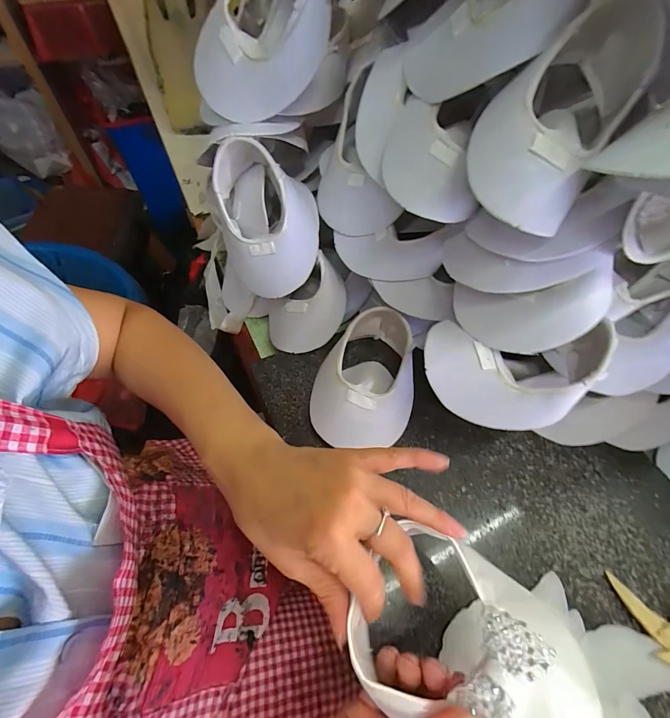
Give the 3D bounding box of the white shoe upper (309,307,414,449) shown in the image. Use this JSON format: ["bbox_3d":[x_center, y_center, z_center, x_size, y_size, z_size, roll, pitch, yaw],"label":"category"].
[{"bbox_3d":[0.029,0.014,0.362,0.103,0.050,0.131,3,59,-2],"label":"white shoe upper"}]

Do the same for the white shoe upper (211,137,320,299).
[{"bbox_3d":[-0.072,-0.145,0.373,0.105,0.065,0.152,-11,100,11],"label":"white shoe upper"}]

